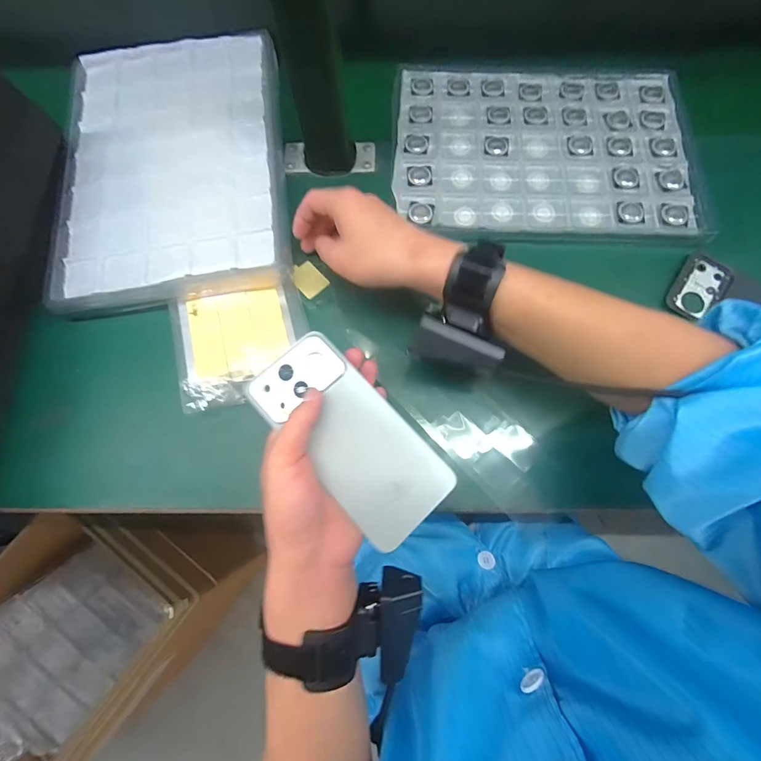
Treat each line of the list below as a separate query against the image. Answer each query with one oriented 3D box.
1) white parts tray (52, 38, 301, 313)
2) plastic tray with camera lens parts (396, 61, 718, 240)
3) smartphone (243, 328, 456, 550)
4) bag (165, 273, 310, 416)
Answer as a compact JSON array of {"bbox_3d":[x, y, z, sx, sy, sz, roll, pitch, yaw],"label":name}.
[{"bbox_3d":[-0.212,-0.227,0.378,0.221,0.028,0.320,-8,75,-1],"label":"white parts tray"},{"bbox_3d":[0.171,-0.260,0.394,0.307,0.013,0.241,2,75,1],"label":"plastic tray with camera lens parts"},{"bbox_3d":[-0.021,0.037,0.262,0.073,0.011,0.155,-39,79,-12],"label":"smartphone"},{"bbox_3d":[-0.128,-0.035,0.337,0.119,0.012,0.112,-14,73,-5],"label":"bag"}]

